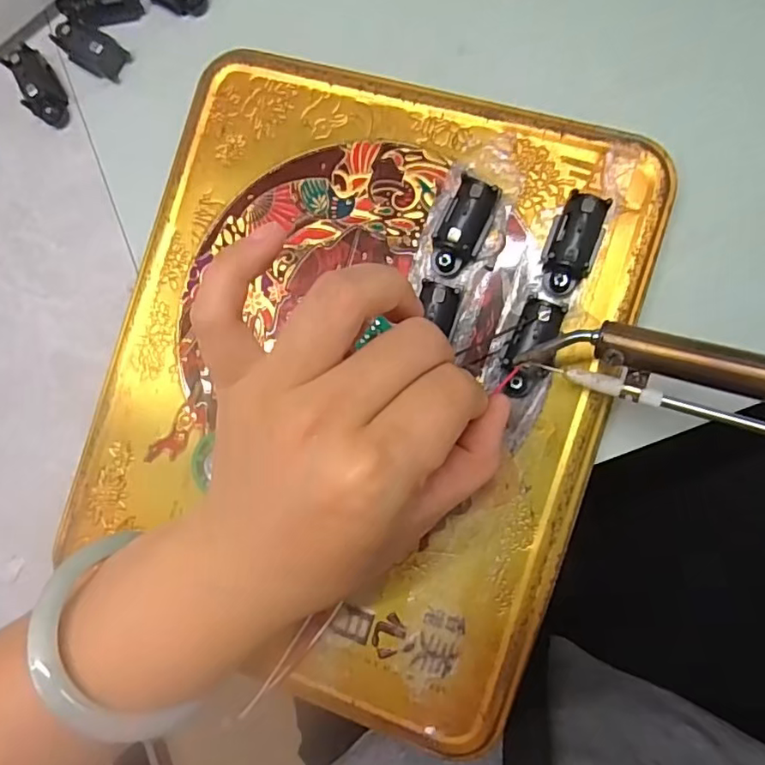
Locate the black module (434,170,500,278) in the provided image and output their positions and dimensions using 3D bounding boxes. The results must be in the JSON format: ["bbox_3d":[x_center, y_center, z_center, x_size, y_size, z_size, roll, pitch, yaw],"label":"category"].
[{"bbox_3d":[0.030,-0.056,0.207,0.016,0.016,0.034,24,92,10],"label":"black module"}]

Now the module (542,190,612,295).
[{"bbox_3d":[0.068,-0.048,0.202,0.018,0.014,0.033,18,91,10],"label":"module"}]

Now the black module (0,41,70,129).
[{"bbox_3d":[-0.155,-0.134,0.257,0.015,0.013,0.034,-32,83,7],"label":"black module"}]

